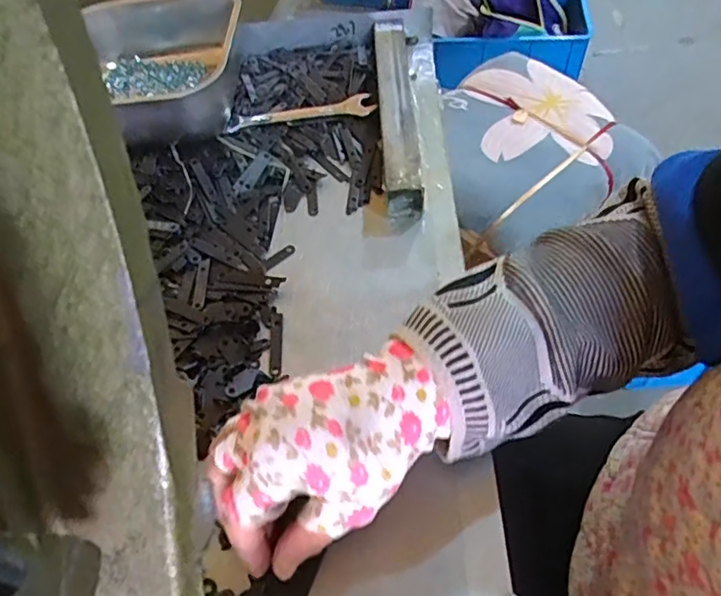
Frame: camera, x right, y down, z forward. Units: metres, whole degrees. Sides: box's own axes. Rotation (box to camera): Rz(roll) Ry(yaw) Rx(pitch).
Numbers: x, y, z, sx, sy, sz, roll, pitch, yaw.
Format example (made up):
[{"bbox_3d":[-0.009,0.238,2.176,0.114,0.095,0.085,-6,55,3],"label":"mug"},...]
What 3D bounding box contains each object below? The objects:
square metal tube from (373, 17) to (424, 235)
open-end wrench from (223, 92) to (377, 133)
[{"bbox_3d":[0.032,-0.171,0.528,0.039,0.033,0.255,0,55,3],"label":"square metal tube"},{"bbox_3d":[-0.056,-0.173,0.548,0.137,0.011,0.026,-5,55,0],"label":"open-end wrench"}]

